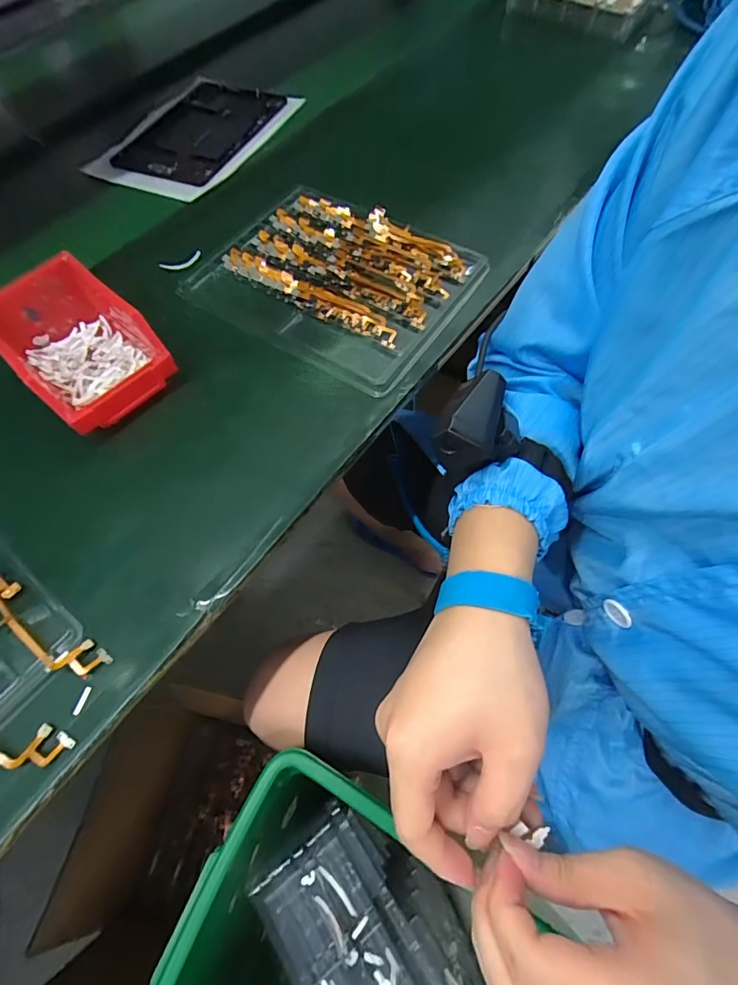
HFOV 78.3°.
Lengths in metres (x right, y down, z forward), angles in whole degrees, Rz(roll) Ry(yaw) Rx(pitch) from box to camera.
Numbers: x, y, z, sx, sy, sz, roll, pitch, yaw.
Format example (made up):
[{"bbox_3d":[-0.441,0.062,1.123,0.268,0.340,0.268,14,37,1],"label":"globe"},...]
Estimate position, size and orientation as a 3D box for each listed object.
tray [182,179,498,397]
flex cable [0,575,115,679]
[{"bbox_3d":[-0.043,-0.244,0.504,0.291,0.011,0.223,32,69,16],"label":"tray"},{"bbox_3d":[-0.252,0.098,0.338,0.134,0.011,0.029,28,68,15],"label":"flex cable"}]

